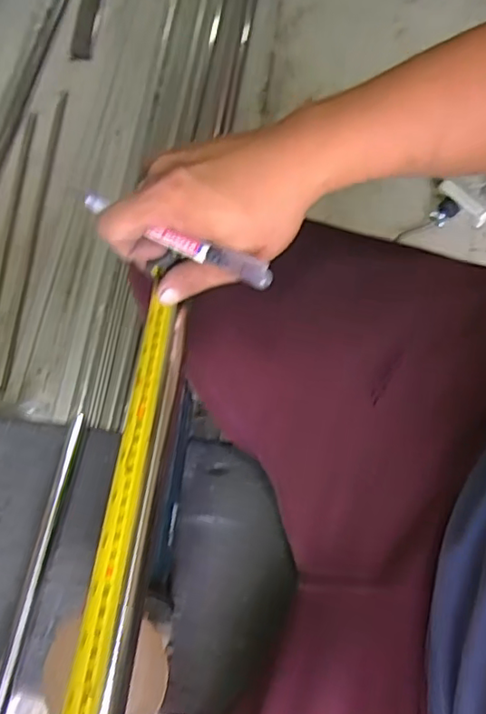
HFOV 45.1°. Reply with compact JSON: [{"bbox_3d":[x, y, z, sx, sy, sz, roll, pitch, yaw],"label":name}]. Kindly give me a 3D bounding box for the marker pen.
[{"bbox_3d":[-0.045,-0.078,0.384,0.143,0.010,0.014,26,74,15],"label":"marker pen"}]

